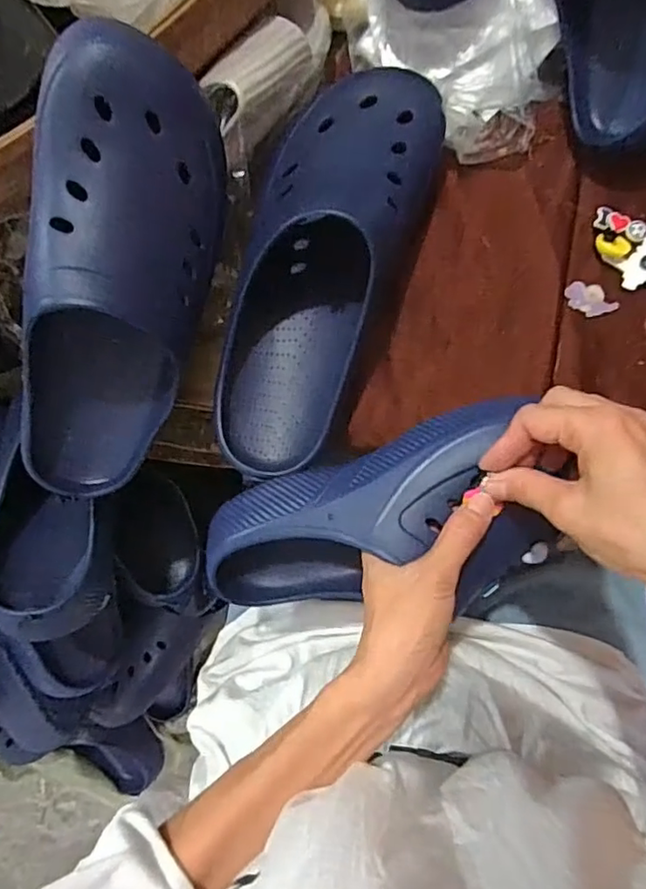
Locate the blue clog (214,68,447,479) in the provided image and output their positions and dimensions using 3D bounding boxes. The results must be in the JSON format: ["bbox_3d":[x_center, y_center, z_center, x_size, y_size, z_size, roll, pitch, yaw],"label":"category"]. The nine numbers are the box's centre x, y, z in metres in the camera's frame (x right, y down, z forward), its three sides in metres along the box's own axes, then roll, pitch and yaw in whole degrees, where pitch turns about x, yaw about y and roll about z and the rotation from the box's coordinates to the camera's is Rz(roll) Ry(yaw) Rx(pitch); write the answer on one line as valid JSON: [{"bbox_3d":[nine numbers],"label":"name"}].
[{"bbox_3d":[-0.005,-0.124,0.407,0.108,0.088,0.298,21,85,6],"label":"blue clog"}]

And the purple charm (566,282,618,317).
[{"bbox_3d":[0.199,-0.107,0.440,0.038,0.004,0.023,30,89,7],"label":"purple charm"}]

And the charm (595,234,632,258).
[{"bbox_3d":[0.216,-0.148,0.442,0.024,0.004,0.018,4,86,6],"label":"charm"}]

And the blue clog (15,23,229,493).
[{"bbox_3d":[-0.135,-0.092,0.383,0.098,0.094,0.286,21,118,3],"label":"blue clog"}]

